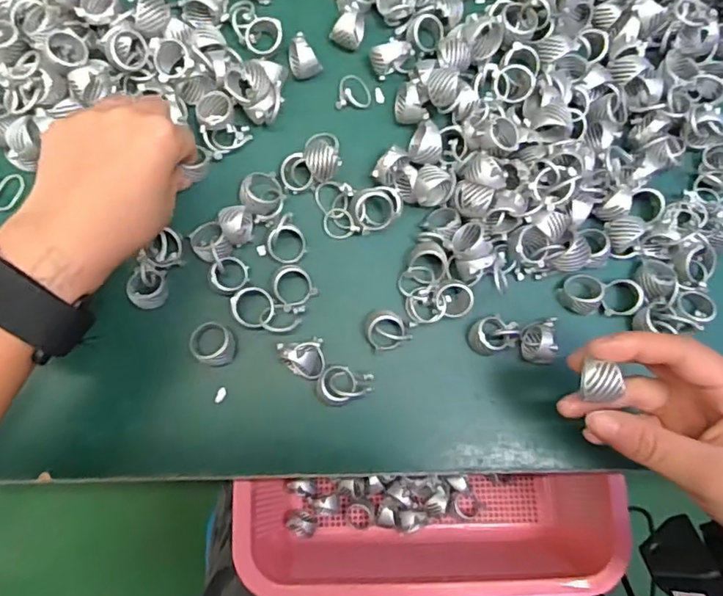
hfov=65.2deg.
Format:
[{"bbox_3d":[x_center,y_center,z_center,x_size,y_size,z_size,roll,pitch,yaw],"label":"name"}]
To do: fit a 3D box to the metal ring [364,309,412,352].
[{"bbox_3d":[0.014,0.018,0.333,0.023,0.016,0.026,-27,84,-5],"label":"metal ring"}]

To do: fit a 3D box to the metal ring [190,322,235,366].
[{"bbox_3d":[-0.087,0.026,0.332,0.027,0.018,0.022,30,83,2],"label":"metal ring"}]

